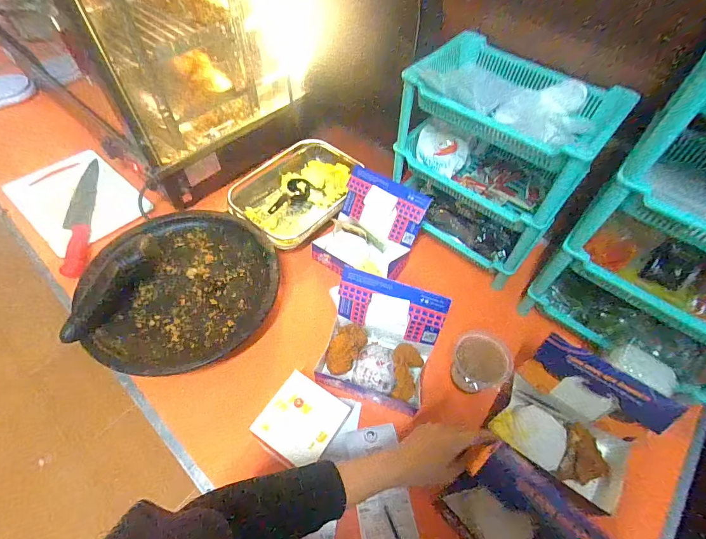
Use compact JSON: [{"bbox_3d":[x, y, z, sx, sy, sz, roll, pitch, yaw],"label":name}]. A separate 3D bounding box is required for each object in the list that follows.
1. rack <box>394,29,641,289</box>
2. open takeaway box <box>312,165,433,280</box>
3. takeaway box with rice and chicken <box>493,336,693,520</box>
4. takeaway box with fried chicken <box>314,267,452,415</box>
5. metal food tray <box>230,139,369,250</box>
[{"bbox_3d":[0.256,-0.202,0.675,0.302,0.312,0.210,35,61,21],"label":"rack"},{"bbox_3d":[0.036,-0.080,0.722,0.174,0.134,0.176,28,59,17],"label":"open takeaway box"},{"bbox_3d":[0.327,0.226,0.524,0.186,0.139,0.140,34,60,20],"label":"takeaway box with rice and chicken"},{"bbox_3d":[0.036,0.111,0.585,0.197,0.150,0.164,16,56,9],"label":"takeaway box with fried chicken"},{"bbox_3d":[-0.124,-0.178,0.838,0.231,0.058,0.310,28,58,16],"label":"metal food tray"}]

